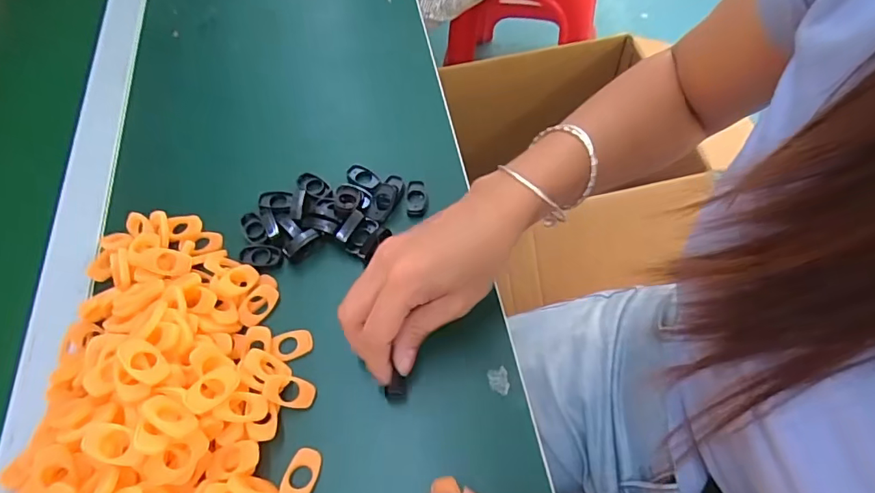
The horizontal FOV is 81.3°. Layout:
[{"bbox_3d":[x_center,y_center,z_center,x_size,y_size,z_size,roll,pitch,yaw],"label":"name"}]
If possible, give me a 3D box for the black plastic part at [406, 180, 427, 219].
[{"bbox_3d":[-0.017,-0.039,0.413,0.017,0.004,0.033,-3,59,2],"label":"black plastic part"}]

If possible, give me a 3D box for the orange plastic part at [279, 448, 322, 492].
[{"bbox_3d":[-0.083,0.140,0.310,0.019,0.007,0.033,9,60,8],"label":"orange plastic part"}]

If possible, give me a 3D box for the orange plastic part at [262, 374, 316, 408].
[{"bbox_3d":[-0.096,0.094,0.331,0.033,0.004,0.018,17,67,-20],"label":"orange plastic part"}]

